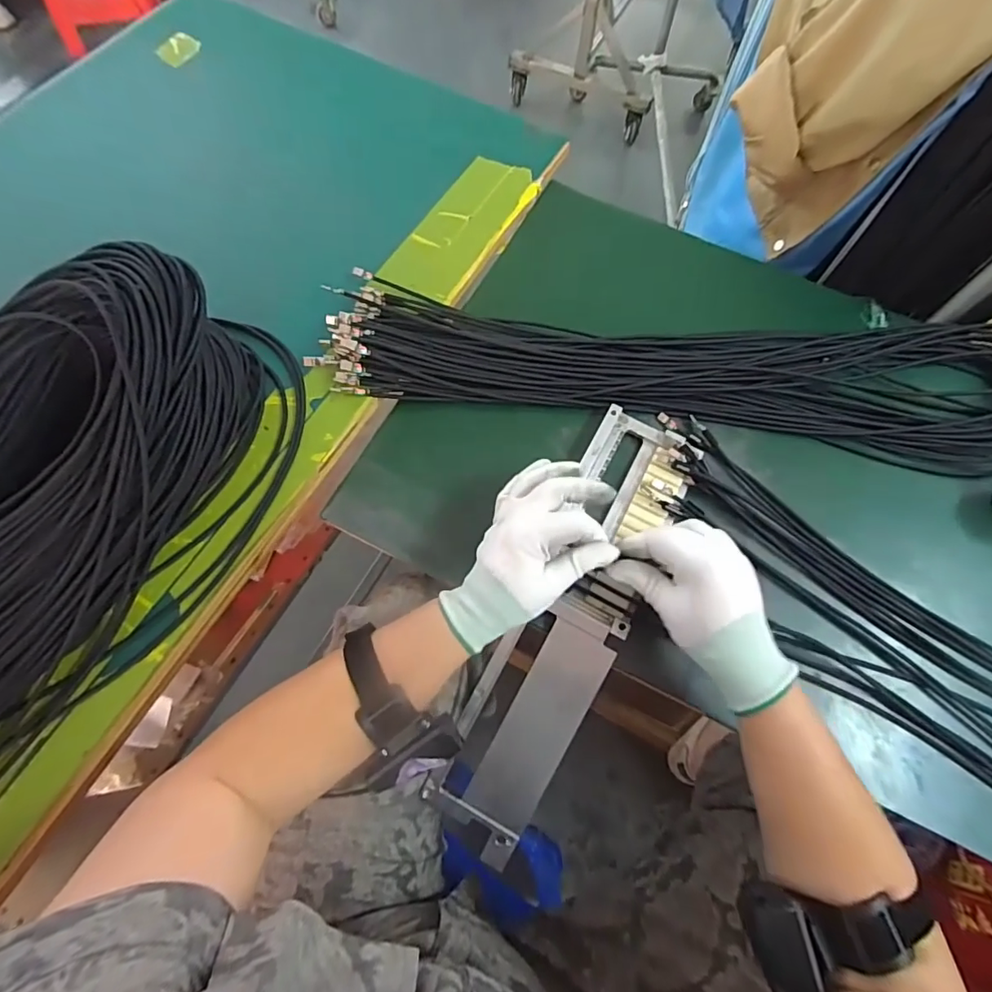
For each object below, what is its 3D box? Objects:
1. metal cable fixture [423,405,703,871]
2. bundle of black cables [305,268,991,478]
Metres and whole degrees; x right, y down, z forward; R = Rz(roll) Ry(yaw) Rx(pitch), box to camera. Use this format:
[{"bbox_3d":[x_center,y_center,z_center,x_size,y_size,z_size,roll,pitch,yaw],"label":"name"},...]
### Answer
[{"bbox_3d":[0.066,0.103,0.450,0.092,0.046,0.394,25,78,8],"label":"metal cable fixture"},{"bbox_3d":[0.207,-0.131,0.528,0.737,0.044,0.176,8,66,0],"label":"bundle of black cables"}]

